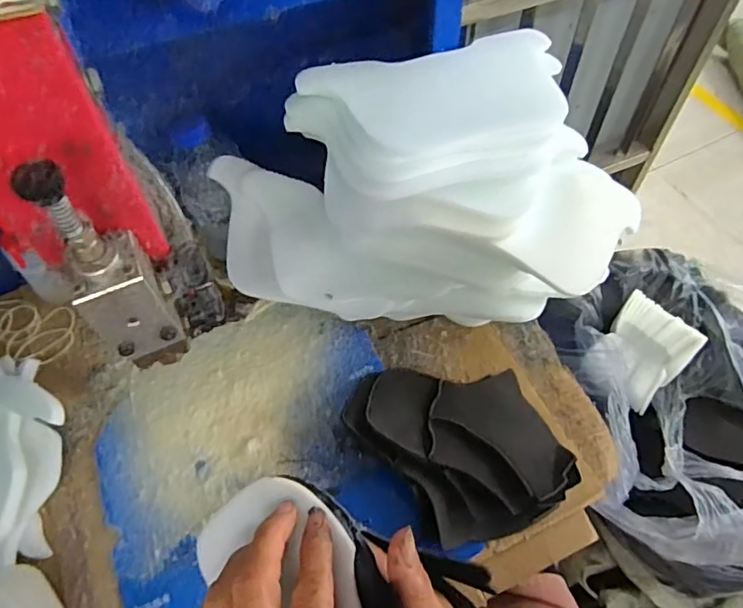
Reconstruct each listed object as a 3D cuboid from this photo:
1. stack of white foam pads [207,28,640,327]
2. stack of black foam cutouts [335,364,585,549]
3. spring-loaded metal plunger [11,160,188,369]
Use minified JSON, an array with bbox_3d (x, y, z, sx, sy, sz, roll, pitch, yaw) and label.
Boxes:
[{"bbox_3d":[0.056,-0.095,0.536,0.389,0.179,0.249,-17,59,-11],"label":"stack of white foam pads"},{"bbox_3d":[0.086,0.127,0.522,0.179,0.043,0.182,-23,60,-14],"label":"stack of black foam cutouts"},{"bbox_3d":[-0.129,-0.014,0.272,0.037,0.132,0.033,-24,60,-15],"label":"spring-loaded metal plunger"}]

